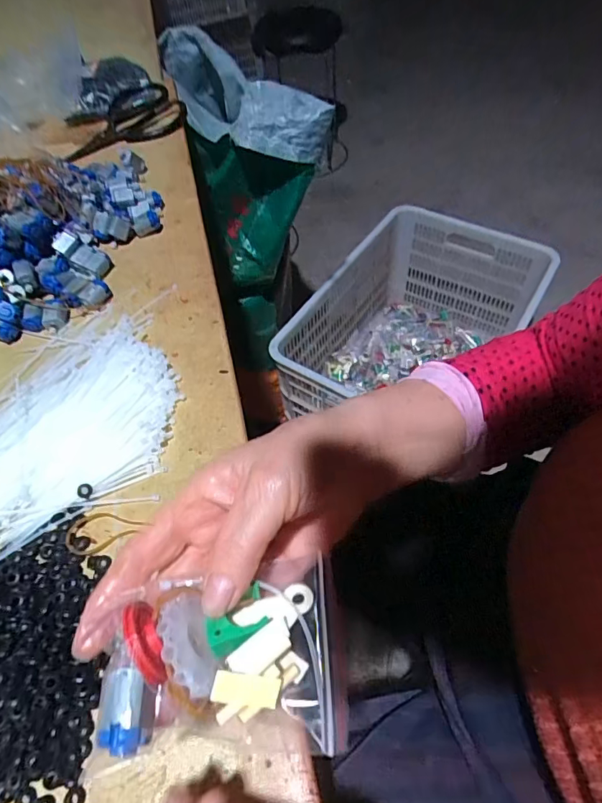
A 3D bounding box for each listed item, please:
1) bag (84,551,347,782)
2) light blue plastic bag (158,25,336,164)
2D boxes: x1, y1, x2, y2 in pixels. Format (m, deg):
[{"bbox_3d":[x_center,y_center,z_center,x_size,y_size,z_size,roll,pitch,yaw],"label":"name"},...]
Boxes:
[{"bbox_3d":[-0.026,0.106,0.203,0.103,0.025,0.071,13,60,-23],"label":"bag"},{"bbox_3d":[-0.137,-0.503,0.804,0.134,0.107,0.441,-32,59,-17],"label":"light blue plastic bag"}]

